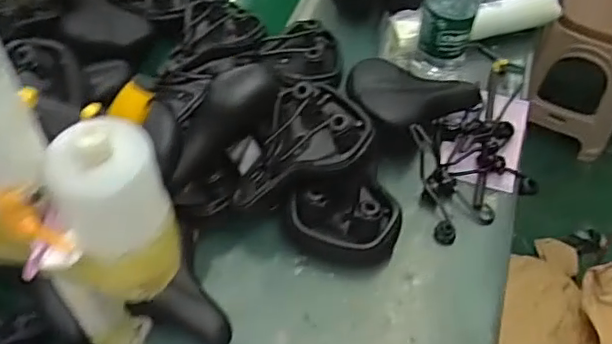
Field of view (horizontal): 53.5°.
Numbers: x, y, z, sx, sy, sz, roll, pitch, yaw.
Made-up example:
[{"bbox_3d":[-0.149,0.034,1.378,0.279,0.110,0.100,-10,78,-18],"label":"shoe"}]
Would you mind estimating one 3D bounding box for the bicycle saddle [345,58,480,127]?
[{"bbox_3d":[0.205,-0.135,1.154,0.258,0.067,0.150,8,52,5],"label":"bicycle saddle"}]

